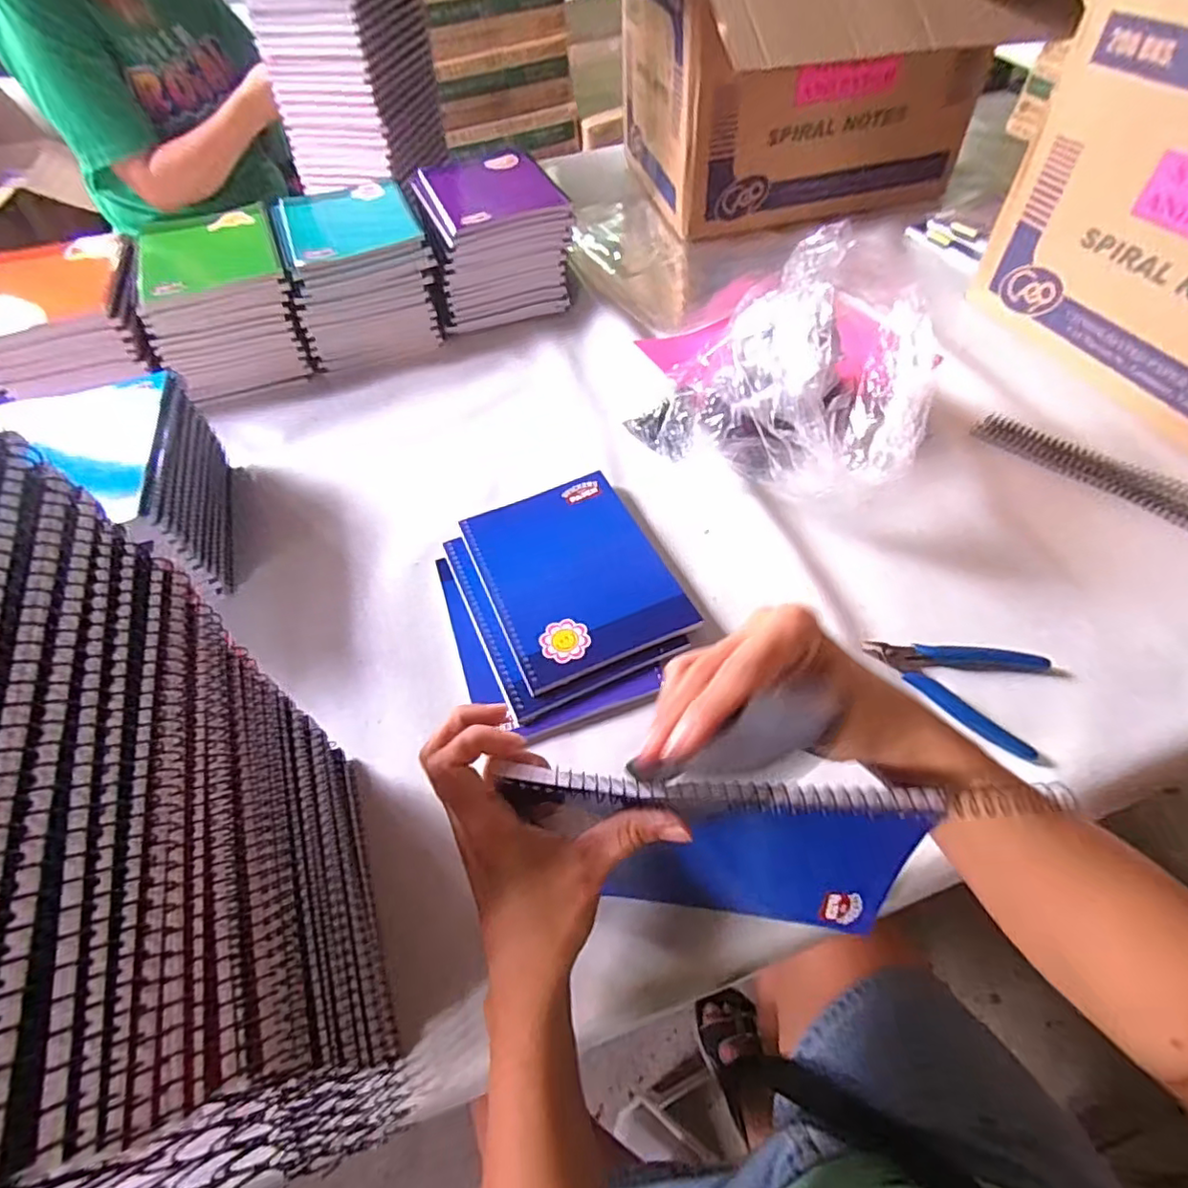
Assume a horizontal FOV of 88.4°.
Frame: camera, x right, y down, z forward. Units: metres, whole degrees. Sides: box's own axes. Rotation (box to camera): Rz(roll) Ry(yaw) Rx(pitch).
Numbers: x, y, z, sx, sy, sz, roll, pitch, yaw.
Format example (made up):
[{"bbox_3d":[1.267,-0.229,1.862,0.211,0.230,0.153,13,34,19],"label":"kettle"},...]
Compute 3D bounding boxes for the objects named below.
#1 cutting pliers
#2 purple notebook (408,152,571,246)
[{"bbox_3d":[0.262,0.060,0.449,0.118,0.009,0.086,22,59,19],"label":"cutting pliers"},{"bbox_3d":[-0.132,-0.509,0.774,0.168,0.017,0.196,-18,57,-11],"label":"purple notebook"}]

